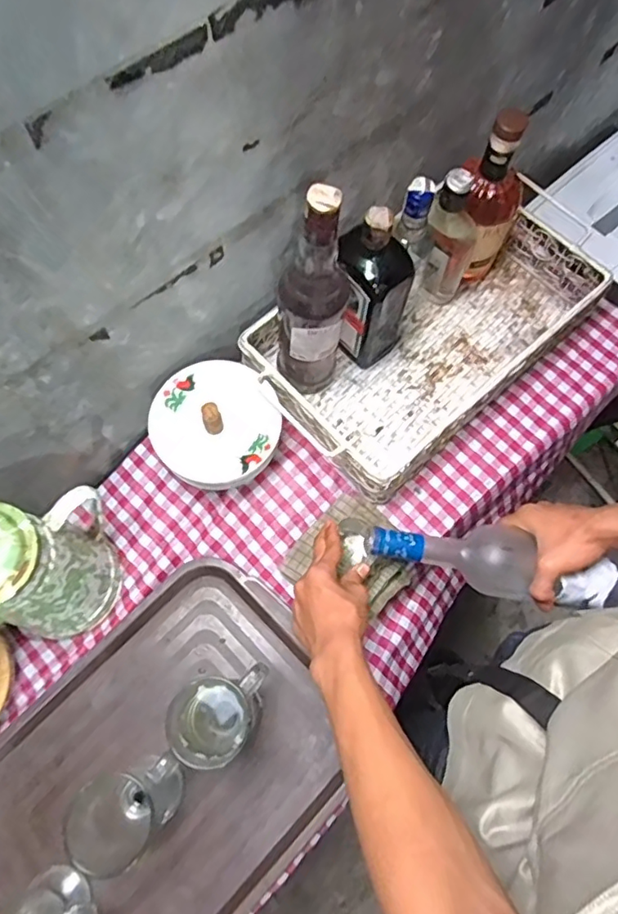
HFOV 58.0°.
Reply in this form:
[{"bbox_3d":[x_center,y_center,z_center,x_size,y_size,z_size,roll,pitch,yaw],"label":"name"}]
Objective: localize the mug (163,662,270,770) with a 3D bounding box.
[{"bbox_3d":[-0.082,0.252,0.567,0.064,0.143,0.094,29,72,10],"label":"mug"}]

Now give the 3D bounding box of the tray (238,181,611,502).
[{"bbox_3d":[0.143,-0.164,0.718,0.437,0.081,0.256,-41,75,-14],"label":"tray"}]

